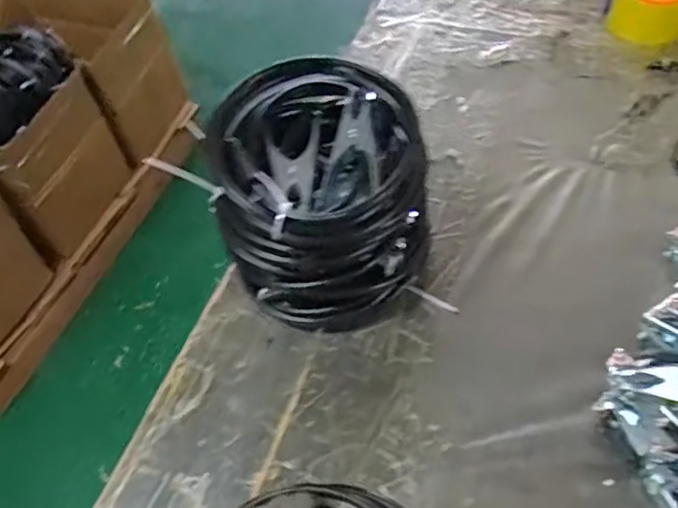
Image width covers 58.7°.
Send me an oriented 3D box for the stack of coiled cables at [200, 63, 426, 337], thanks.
[{"bbox_3d":[-0.014,-0.050,0.585,0.185,0.183,0.183,-26,56,-13],"label":"stack of coiled cables"}]

